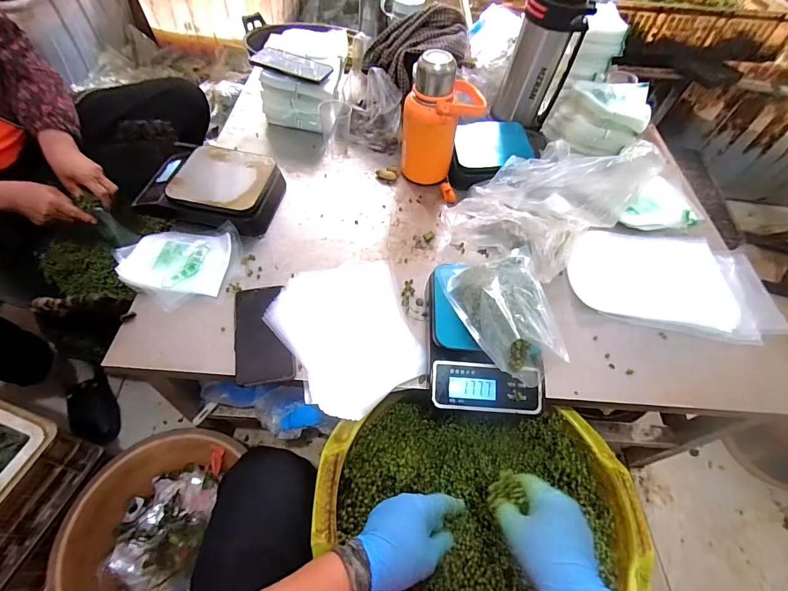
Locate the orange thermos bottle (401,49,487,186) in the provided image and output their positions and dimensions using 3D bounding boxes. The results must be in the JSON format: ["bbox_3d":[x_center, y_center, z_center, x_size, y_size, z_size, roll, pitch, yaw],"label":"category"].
[{"bbox_3d":[0.087,-0.321,0.717,0.129,0.217,0.124,11,55,2],"label":"orange thermos bottle"}]

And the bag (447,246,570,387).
[{"bbox_3d":[0.146,0.011,0.502,0.115,0.085,0.170,-4,55,-9],"label":"bag"}]

